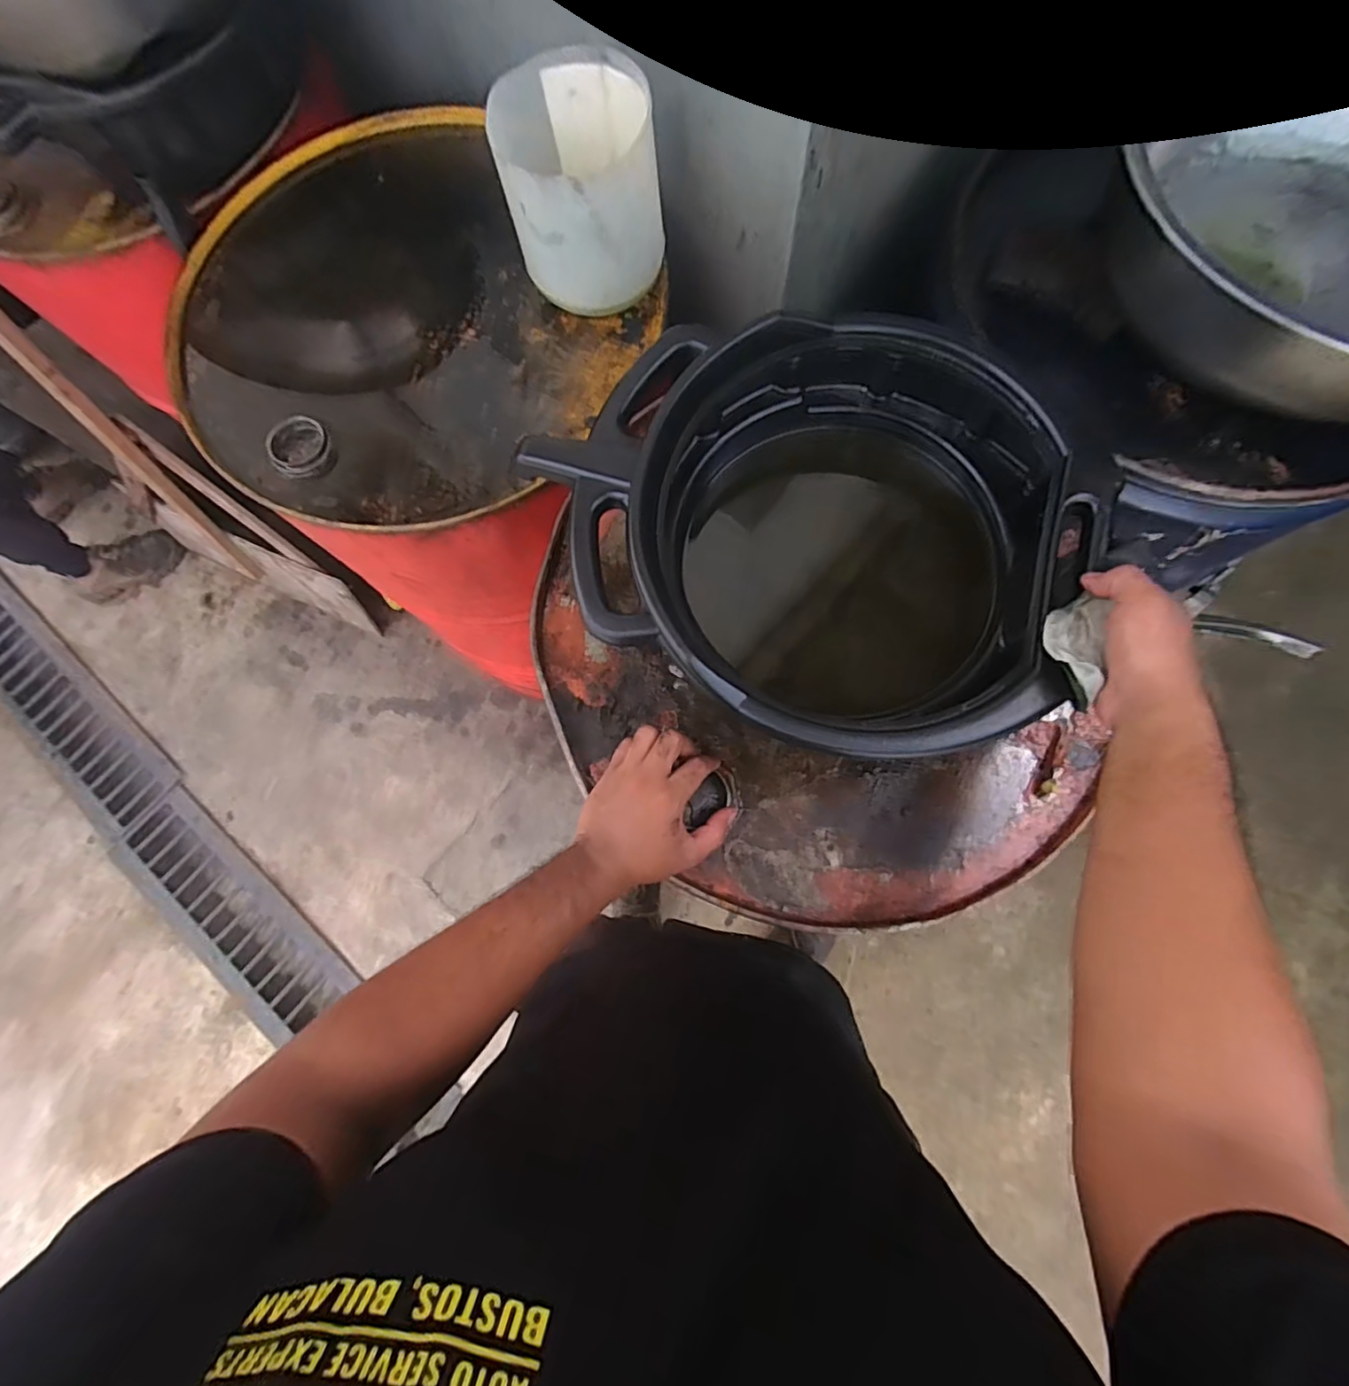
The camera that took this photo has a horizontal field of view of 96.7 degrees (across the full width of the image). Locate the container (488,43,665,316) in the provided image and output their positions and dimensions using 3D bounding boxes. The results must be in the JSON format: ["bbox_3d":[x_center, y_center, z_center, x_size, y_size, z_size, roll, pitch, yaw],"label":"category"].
[{"bbox_3d":[-0.094,-0.517,0.640,0.148,0.163,0.175,-9,77,0],"label":"container"}]

